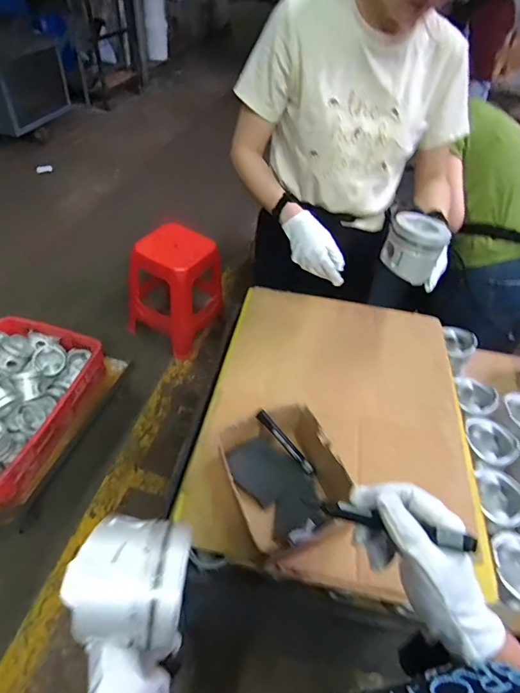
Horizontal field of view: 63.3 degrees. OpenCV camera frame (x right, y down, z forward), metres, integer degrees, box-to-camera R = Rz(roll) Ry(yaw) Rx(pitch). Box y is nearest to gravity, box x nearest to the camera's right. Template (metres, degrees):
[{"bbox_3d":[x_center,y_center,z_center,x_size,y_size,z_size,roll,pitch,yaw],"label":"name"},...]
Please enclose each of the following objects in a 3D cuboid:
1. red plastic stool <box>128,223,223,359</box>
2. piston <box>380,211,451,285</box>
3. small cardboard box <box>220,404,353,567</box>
[{"bbox_3d":[-0.372,-0.254,1.885,0.311,0.457,0.344,28,49,19],"label":"red plastic stool"},{"bbox_3d":[0.295,-0.191,0.805,0.098,0.088,0.120,27,49,18],"label":"piston"},{"bbox_3d":[0.035,0.204,0.655,0.166,0.088,0.193,-18,51,-23],"label":"small cardboard box"}]

